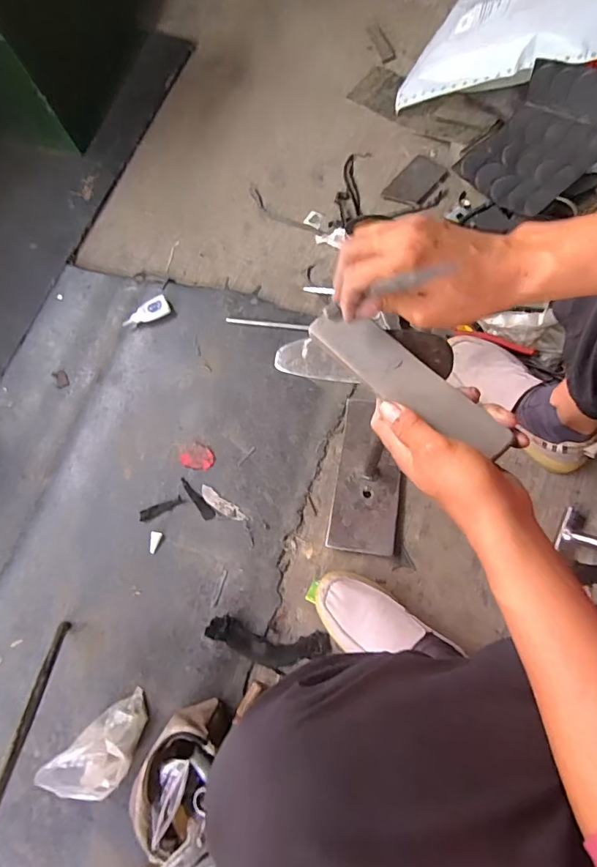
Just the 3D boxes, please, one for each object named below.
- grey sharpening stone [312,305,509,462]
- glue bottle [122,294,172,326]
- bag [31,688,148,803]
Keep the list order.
[{"bbox_3d":[0.089,-0.048,0.384,0.186,0.008,0.047,39,78,20],"label":"grey sharpening stone"},{"bbox_3d":[-0.290,-0.228,0.876,0.093,0.017,0.040,-29,72,-3],"label":"glue bottle"},{"bbox_3d":[-0.261,0.433,0.626,0.121,0.103,0.090,-36,73,-9],"label":"bag"}]

